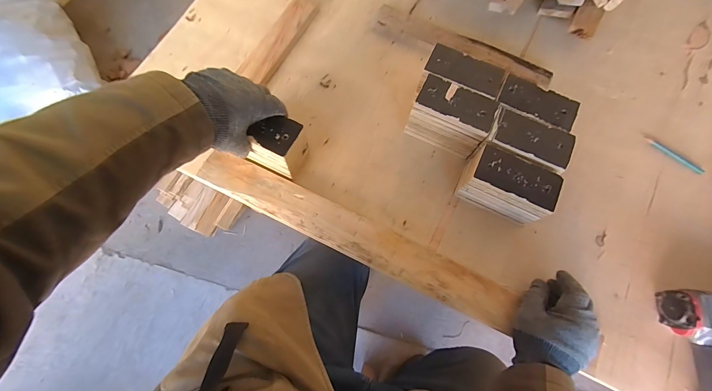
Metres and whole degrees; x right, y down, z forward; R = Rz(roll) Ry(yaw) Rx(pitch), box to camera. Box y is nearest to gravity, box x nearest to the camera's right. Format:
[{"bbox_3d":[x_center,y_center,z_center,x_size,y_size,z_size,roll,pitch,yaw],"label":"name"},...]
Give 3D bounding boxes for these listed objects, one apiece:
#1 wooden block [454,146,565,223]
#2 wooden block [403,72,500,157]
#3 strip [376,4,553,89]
[{"bbox_3d":[0.226,-0.013,0.477,0.118,0.084,0.071,24,75,7],"label":"wooden block"},{"bbox_3d":[0.154,-0.122,0.509,0.122,0.089,0.065,26,75,7],"label":"wooden block"},{"bbox_3d":[0.199,-0.282,0.594,0.338,0.019,0.049,26,75,7],"label":"strip"}]

